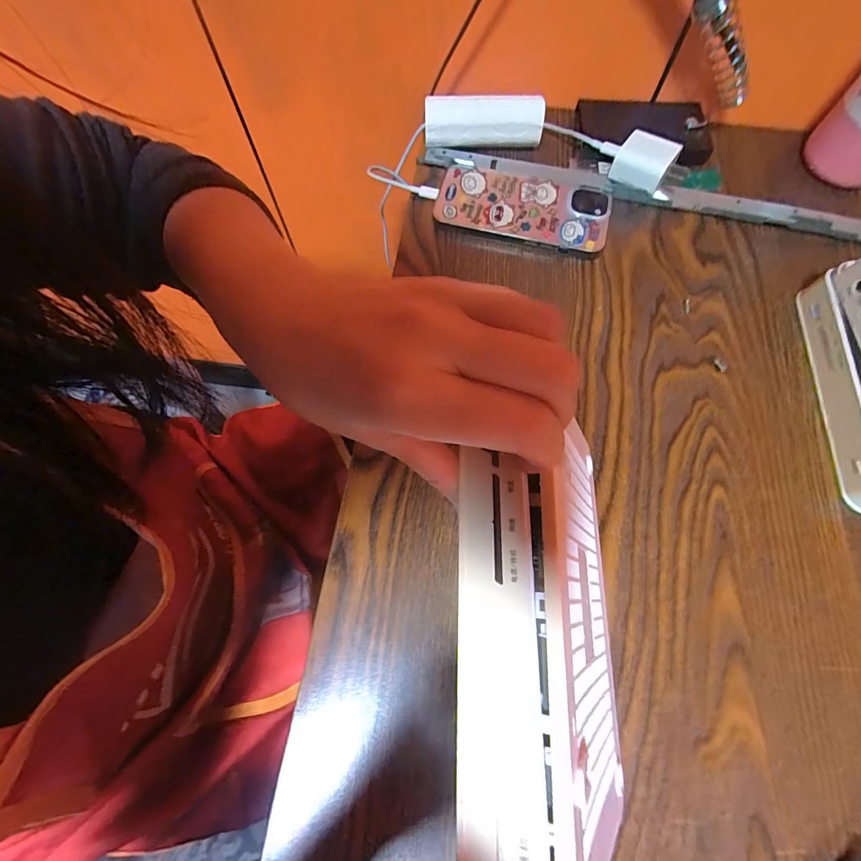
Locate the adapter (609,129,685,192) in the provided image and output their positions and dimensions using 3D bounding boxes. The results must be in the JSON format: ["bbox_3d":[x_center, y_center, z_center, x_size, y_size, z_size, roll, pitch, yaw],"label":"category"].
[{"bbox_3d":[0.179,-0.227,0.336,0.044,0.027,0.030,27,73,11],"label":"adapter"}]

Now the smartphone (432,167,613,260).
[{"bbox_3d":[0.076,-0.184,0.334,0.140,0.014,0.067,12,71,5],"label":"smartphone"}]

